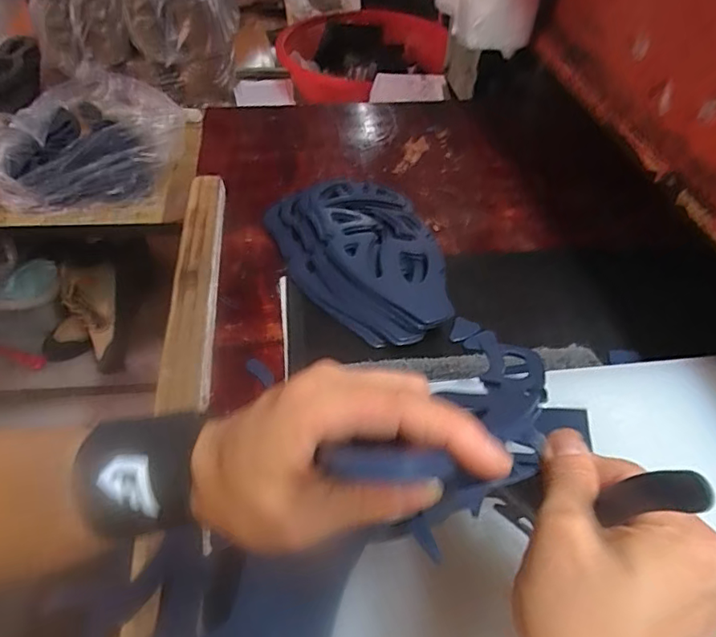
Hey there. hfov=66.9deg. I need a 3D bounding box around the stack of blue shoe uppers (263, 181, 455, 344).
[{"bbox_3d":[0.008,-0.065,0.542,0.146,0.031,0.253,-14,48,-16],"label":"stack of blue shoe uppers"}]

